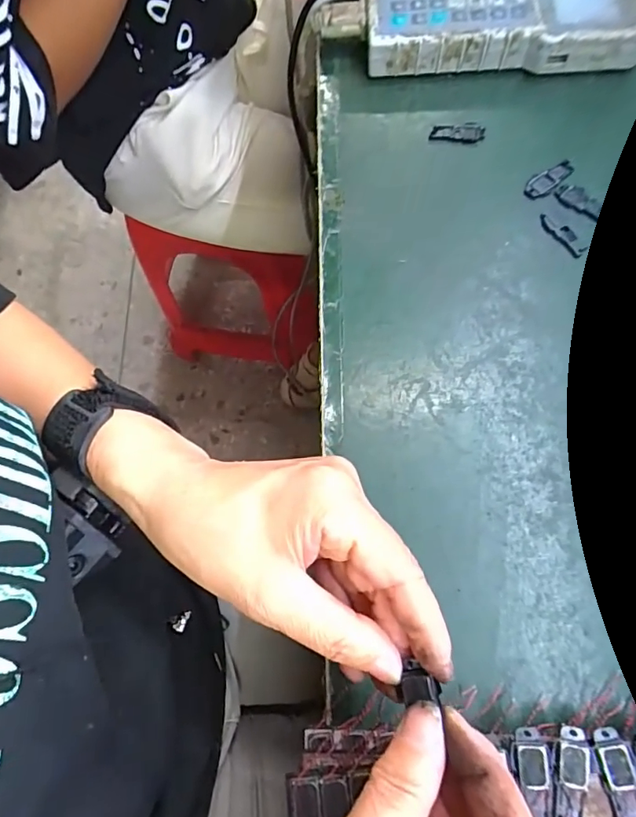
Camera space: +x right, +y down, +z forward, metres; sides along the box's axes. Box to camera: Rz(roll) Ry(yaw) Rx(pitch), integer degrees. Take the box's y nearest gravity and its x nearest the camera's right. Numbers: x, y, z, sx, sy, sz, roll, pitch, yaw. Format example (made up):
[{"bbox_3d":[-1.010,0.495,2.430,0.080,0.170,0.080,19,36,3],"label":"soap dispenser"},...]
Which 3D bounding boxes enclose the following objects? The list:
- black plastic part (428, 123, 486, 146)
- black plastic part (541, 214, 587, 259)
[{"bbox_3d":[0.104,-0.206,0.372,0.039,0.004,0.018,8,71,6],"label":"black plastic part"},{"bbox_3d":[0.164,-0.117,0.334,0.012,0.004,0.039,-33,72,-9],"label":"black plastic part"}]

